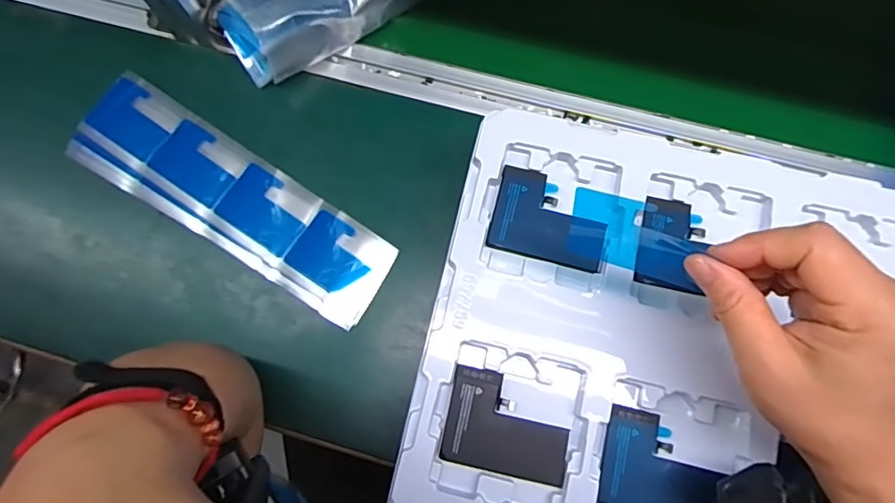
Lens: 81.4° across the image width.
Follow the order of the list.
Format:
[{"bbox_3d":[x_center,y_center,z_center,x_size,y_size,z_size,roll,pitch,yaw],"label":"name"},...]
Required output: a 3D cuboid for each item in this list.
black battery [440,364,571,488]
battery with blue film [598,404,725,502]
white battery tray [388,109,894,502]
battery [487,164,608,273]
[{"bbox_3d":[0.038,0.108,0.324,0.076,0.006,0.058,11,75,5],"label":"black battery"},{"bbox_3d":[0.132,0.132,0.316,0.073,0.007,0.058,13,75,5],"label":"battery with blue film"},{"bbox_3d":[0.148,0.064,0.326,0.311,0.020,0.274,13,75,5],"label":"white battery tray"},{"bbox_3d":[0.070,-0.023,0.354,0.075,0.006,0.059,13,75,5],"label":"battery"}]

